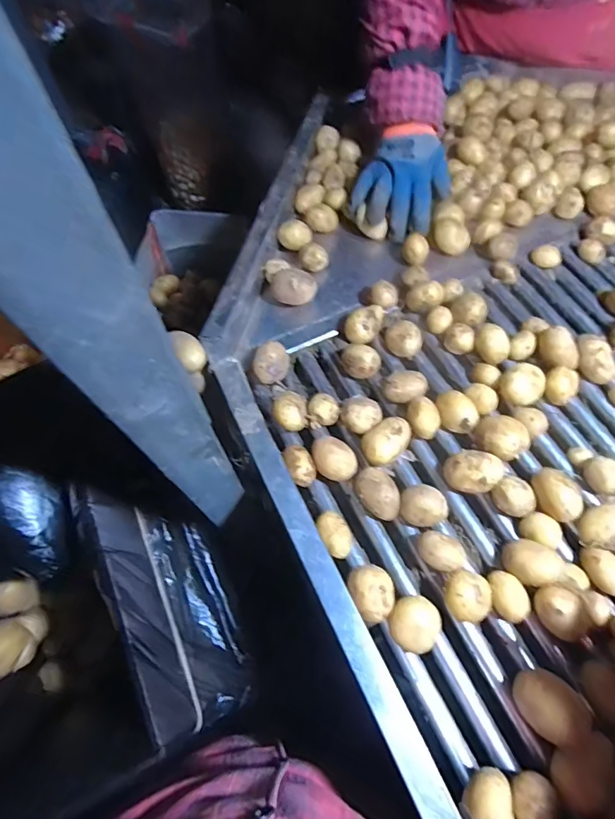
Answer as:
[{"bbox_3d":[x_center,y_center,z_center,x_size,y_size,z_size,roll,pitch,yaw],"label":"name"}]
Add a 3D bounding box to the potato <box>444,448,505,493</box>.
[{"bbox_3d":[0.169,0.065,0.470,0.052,0.030,0.040,1,65,0],"label":"potato"}]

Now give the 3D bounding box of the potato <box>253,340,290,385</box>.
[{"bbox_3d":[-0.042,-0.052,0.548,0.039,0.047,0.043,-1,65,0],"label":"potato"}]

